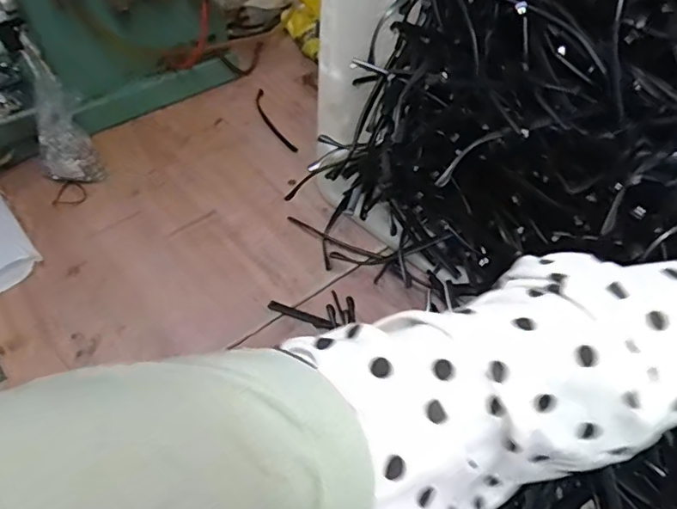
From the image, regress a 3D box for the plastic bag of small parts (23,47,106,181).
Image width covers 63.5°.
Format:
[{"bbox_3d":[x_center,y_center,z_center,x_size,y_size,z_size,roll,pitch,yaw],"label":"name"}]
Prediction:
[{"bbox_3d":[-0.319,-0.149,0.613,0.066,0.150,0.049,-20,18,-15],"label":"plastic bag of small parts"}]

